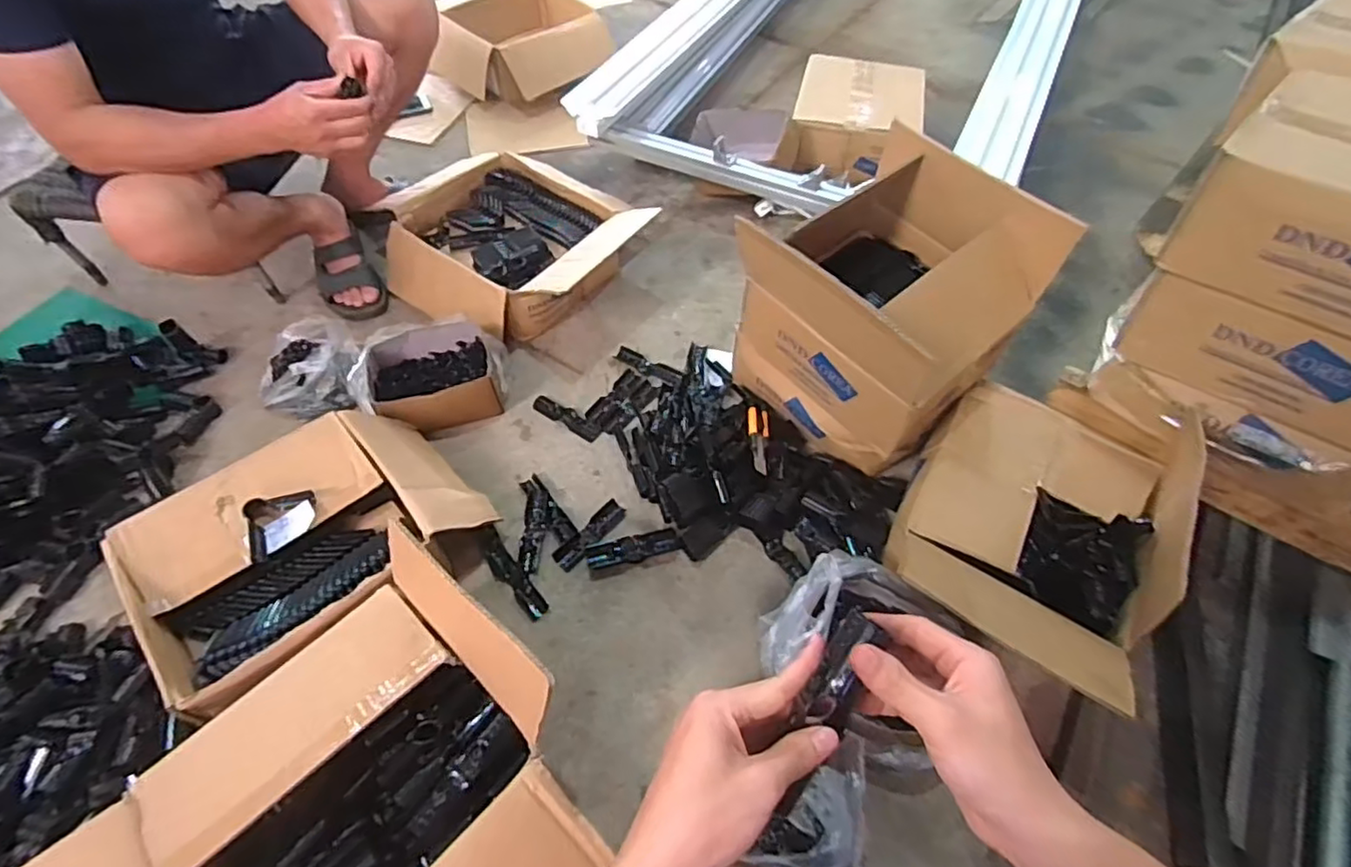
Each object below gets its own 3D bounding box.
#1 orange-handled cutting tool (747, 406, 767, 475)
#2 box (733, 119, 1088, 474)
[{"bbox_3d":[0.128,0.011,1.029,0.020,0.016,0.161,0,38,-1],"label":"orange-handled cutting tool"},{"bbox_3d":[0.279,-0.183,0.980,0.312,0.349,0.359,-36,63,-23],"label":"box"}]

